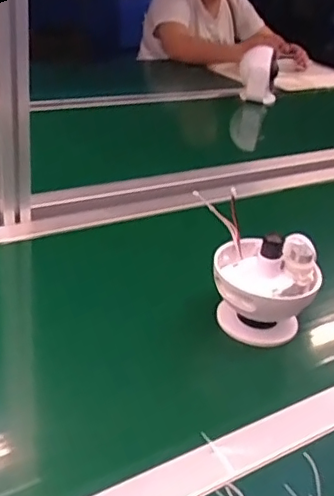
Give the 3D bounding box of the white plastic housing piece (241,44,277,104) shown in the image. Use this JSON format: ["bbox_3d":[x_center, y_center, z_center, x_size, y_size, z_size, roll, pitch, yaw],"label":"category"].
[{"bbox_3d":[0.234,-0.442,1.468,0.096,0.126,0.081,9,30,5],"label":"white plastic housing piece"}]

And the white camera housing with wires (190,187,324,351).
[{"bbox_3d":[0.103,0.034,0.653,0.127,0.122,0.121,8,29,2],"label":"white camera housing with wires"}]

